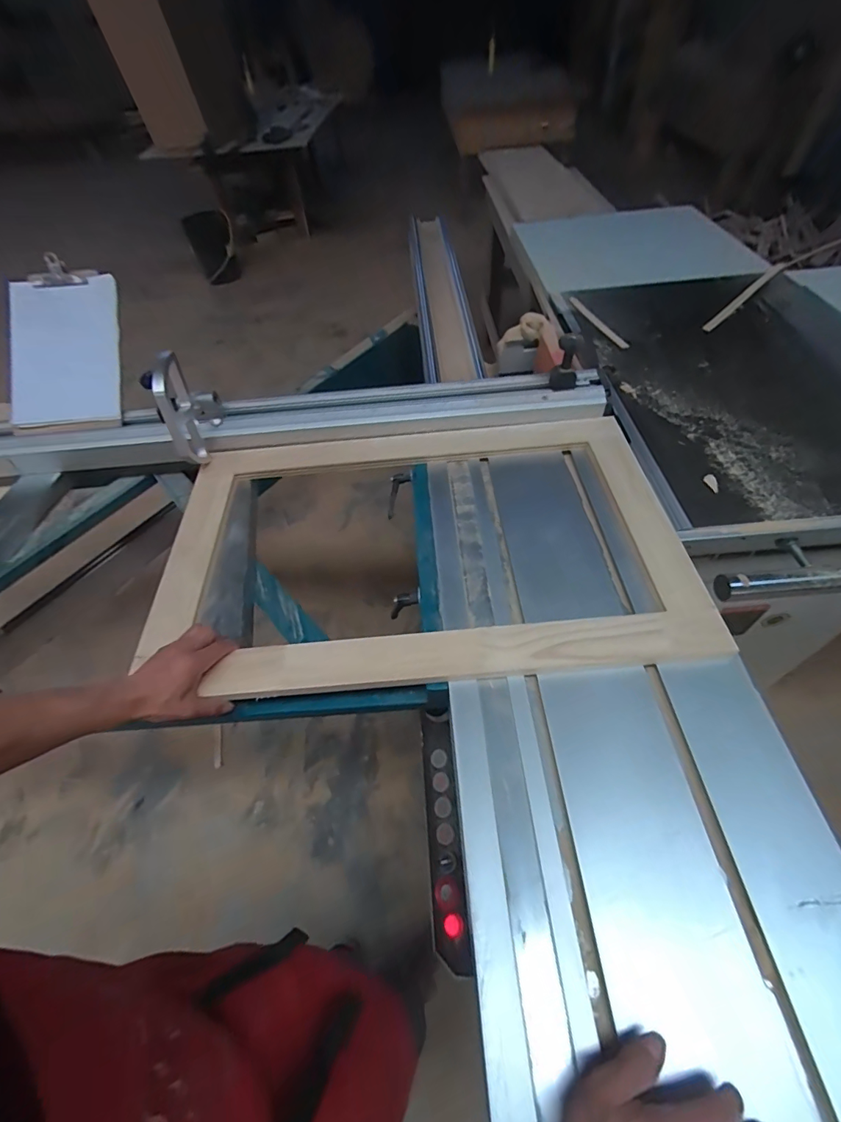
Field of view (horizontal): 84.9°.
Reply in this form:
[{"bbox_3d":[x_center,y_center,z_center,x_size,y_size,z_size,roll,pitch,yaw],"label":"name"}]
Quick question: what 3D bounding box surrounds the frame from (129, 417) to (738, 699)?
[{"bbox_3d":[-0.011,-0.041,0.769,0.818,0.045,0.511,-4,52,0],"label":"frame"}]

